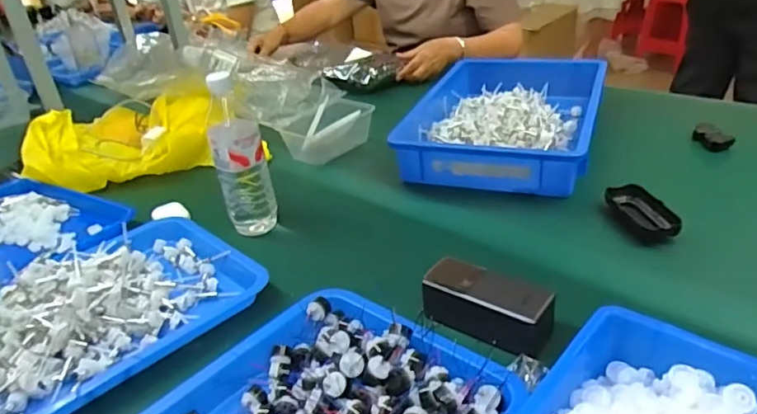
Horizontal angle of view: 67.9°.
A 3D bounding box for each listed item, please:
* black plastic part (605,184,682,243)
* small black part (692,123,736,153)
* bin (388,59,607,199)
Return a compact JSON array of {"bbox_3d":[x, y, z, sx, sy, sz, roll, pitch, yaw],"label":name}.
[{"bbox_3d":[0.336,0.010,0.721,0.050,0.031,0.104,-11,30,-7],"label":"black plastic part"},{"bbox_3d":[0.525,-0.108,0.888,0.034,0.027,0.062,-17,32,-17],"label":"small black part"},{"bbox_3d":[0.226,-0.162,0.985,0.292,0.065,0.434,7,33,23],"label":"bin"}]

